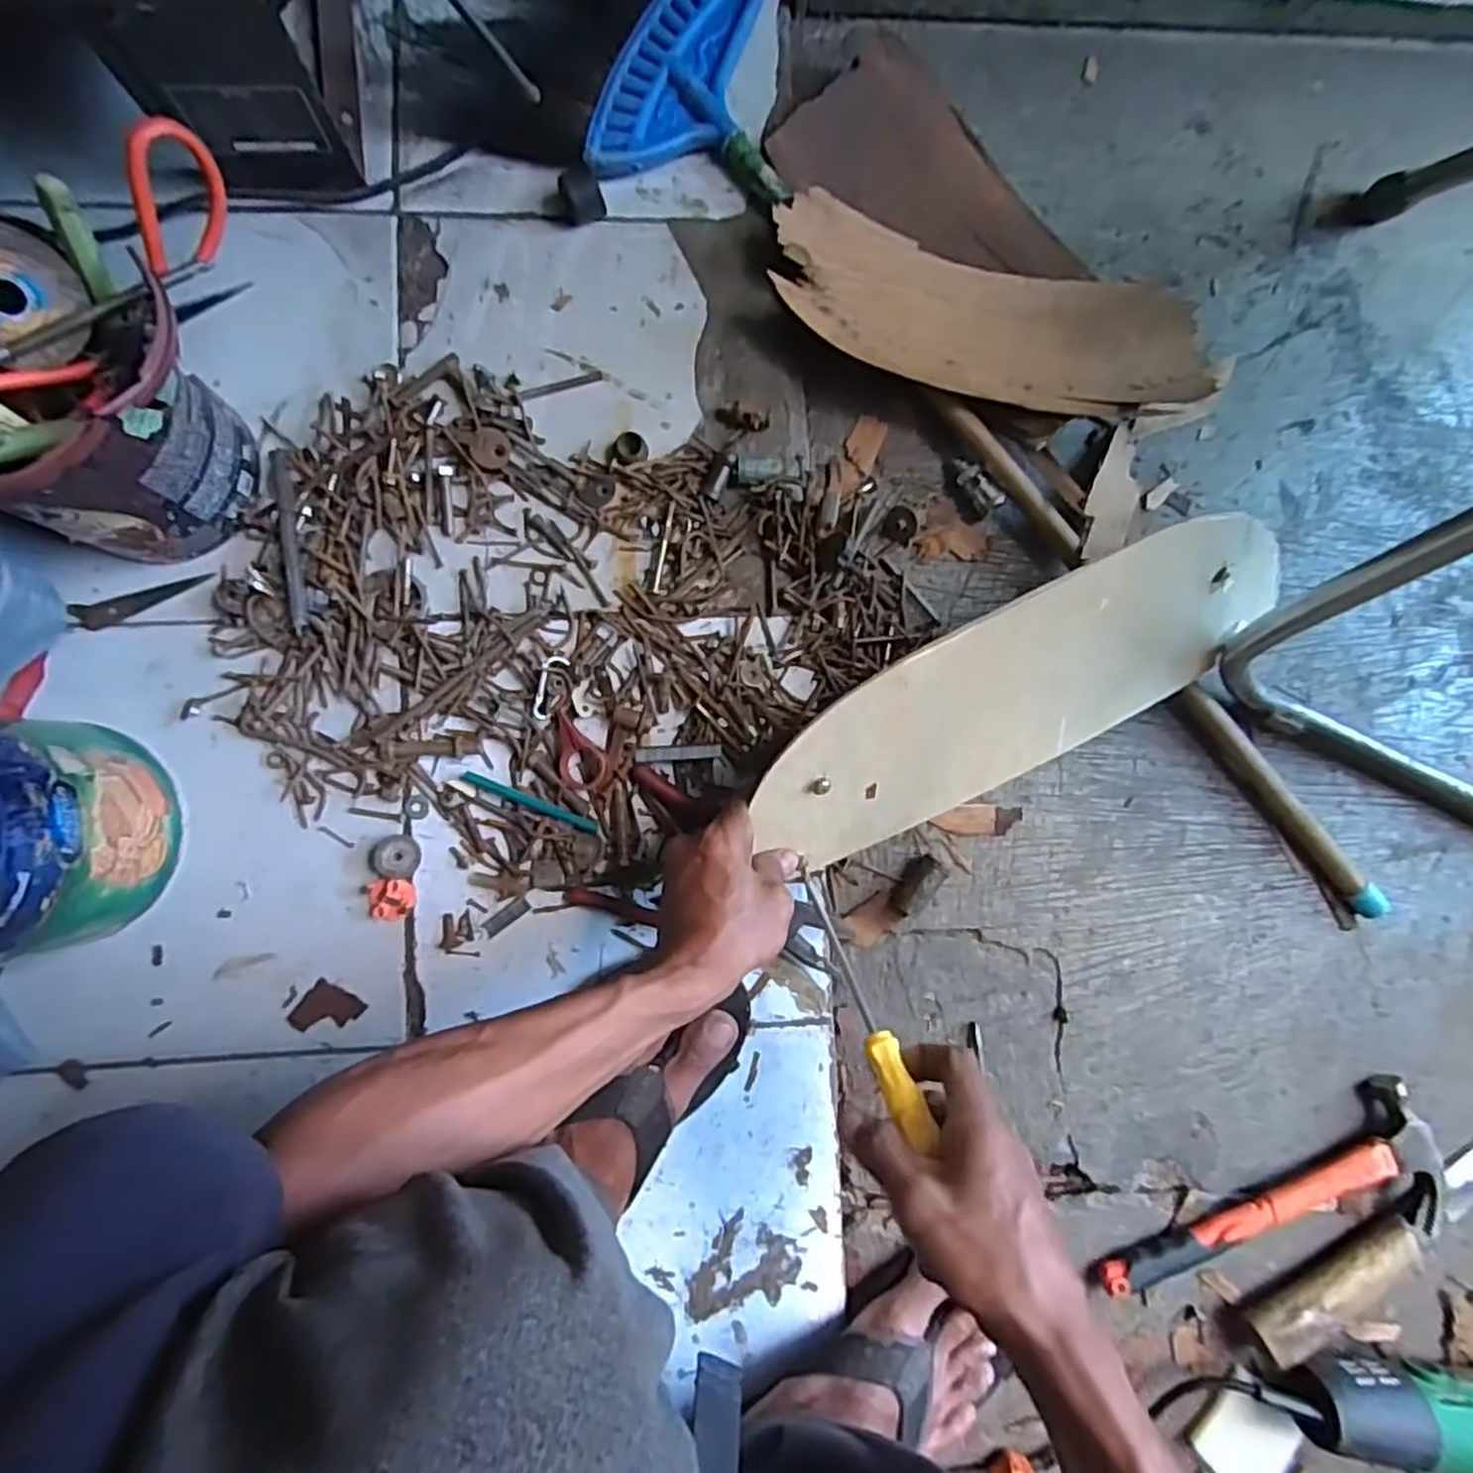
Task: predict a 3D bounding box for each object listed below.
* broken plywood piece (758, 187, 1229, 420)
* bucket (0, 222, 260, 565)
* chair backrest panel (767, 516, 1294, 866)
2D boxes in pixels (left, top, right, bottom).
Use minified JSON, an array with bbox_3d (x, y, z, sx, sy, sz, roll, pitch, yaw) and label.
[{"bbox_3d":[0.189,-0.314,0.576,0.332,0.047,0.139,10,86,-4],"label":"broken plywood piece"},{"bbox_3d":[-0.387,-0.193,0.461,0.148,0.154,0.148,18,86,-4],"label":"bucket"},{"bbox_3d":[0.191,-0.028,0.501,0.380,0.162,0.010,-27,46,-5],"label":"chair backrest panel"}]

